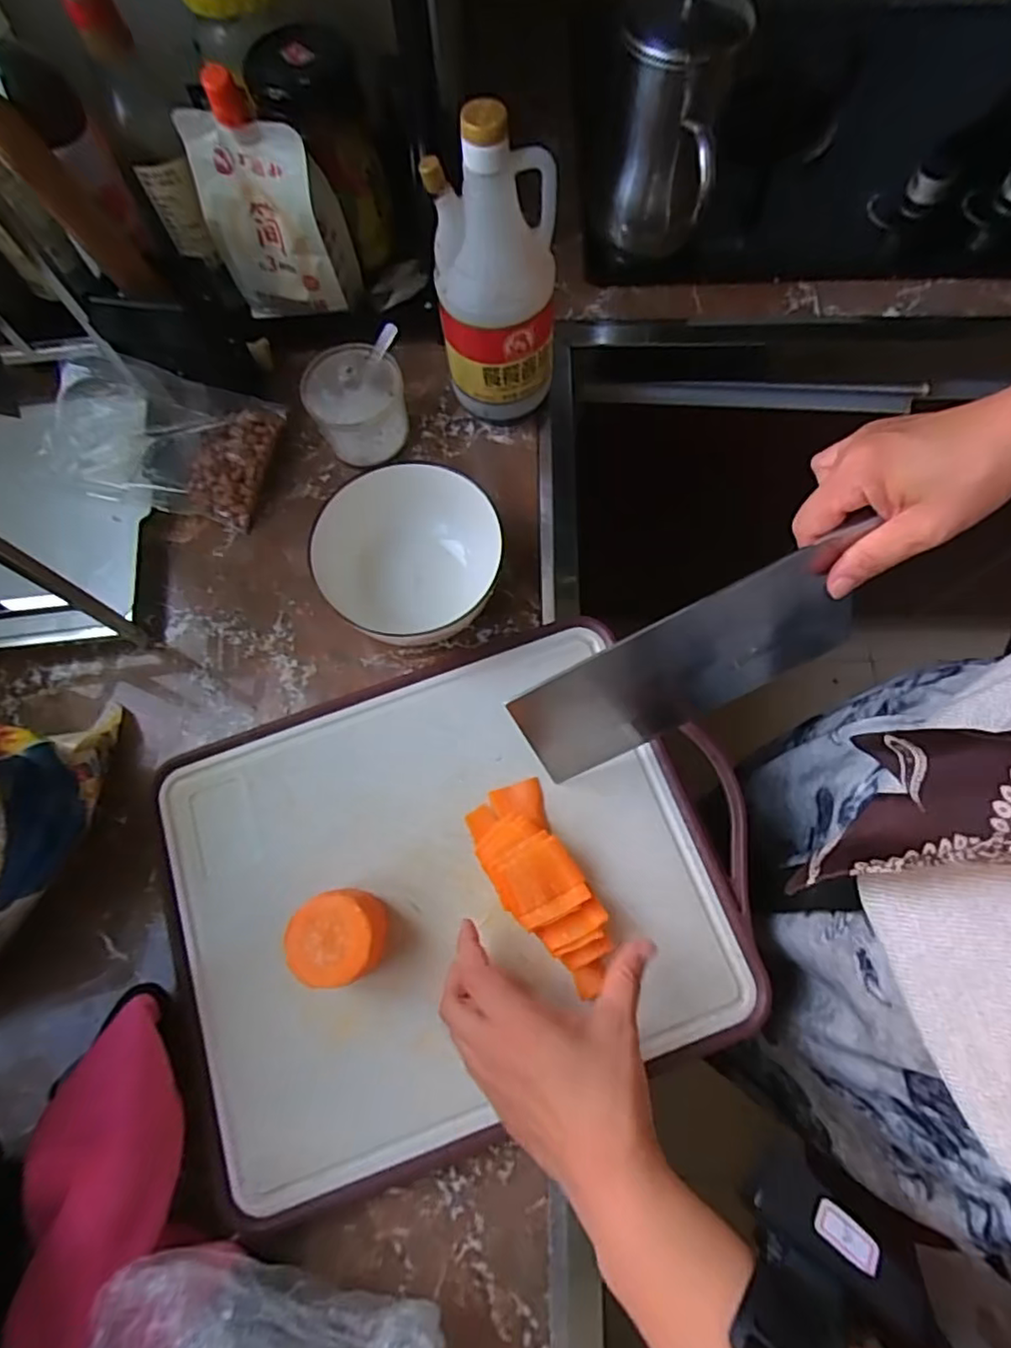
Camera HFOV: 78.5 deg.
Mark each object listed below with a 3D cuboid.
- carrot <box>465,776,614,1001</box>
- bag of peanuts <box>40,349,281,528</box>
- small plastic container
[{"bbox_3d":[0.023,0.139,0.407,0.055,0.031,0.135,-25,73,-6],"label":"carrot"},{"bbox_3d":[-0.295,-0.196,0.525,0.186,0.063,0.110,8,72,4],"label":"bag of peanuts"},{"bbox_3d":[-0.124,-0.228,0.525,0.078,0.076,0.076,-8,72,-1],"label":"small plastic container"}]

